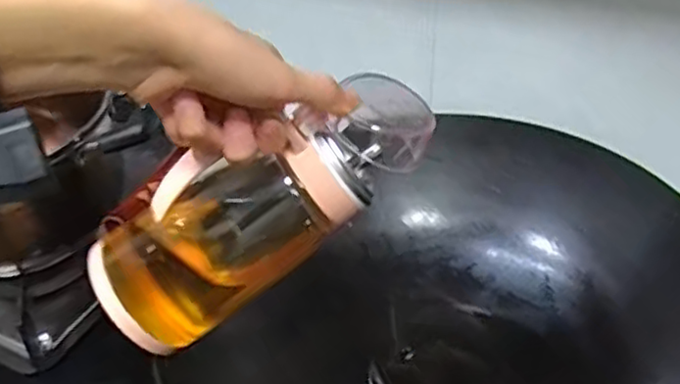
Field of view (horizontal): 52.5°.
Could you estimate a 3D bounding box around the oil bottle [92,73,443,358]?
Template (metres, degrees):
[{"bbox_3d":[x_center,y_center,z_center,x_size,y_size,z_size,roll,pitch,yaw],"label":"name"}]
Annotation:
[{"bbox_3d":[-0.048,0.004,0.401,0.215,0.084,0.064,-34,48,0],"label":"oil bottle"}]

